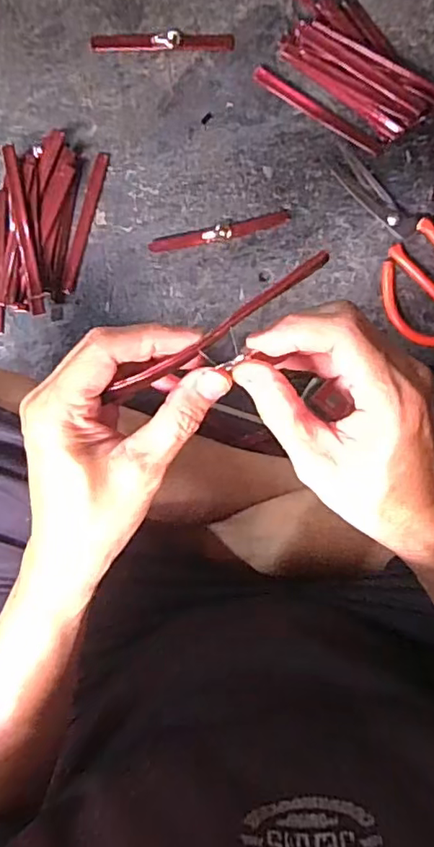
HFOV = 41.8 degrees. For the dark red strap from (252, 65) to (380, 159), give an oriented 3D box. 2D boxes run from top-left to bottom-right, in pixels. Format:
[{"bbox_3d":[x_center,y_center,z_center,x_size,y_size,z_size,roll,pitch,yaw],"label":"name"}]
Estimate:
[{"bbox_3d":[0.101,-0.315,0.575,0.150,0.006,0.014,35,95,-1],"label":"dark red strap"}]

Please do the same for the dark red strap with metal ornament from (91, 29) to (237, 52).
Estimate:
[{"bbox_3d":[-0.056,-0.390,0.579,0.145,0.005,0.017,0,95,2],"label":"dark red strap with metal ornament"}]

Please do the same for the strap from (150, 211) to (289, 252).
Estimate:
[{"bbox_3d":[0.002,-0.198,0.591,0.146,0.006,0.017,-9,94,3],"label":"strap"}]

